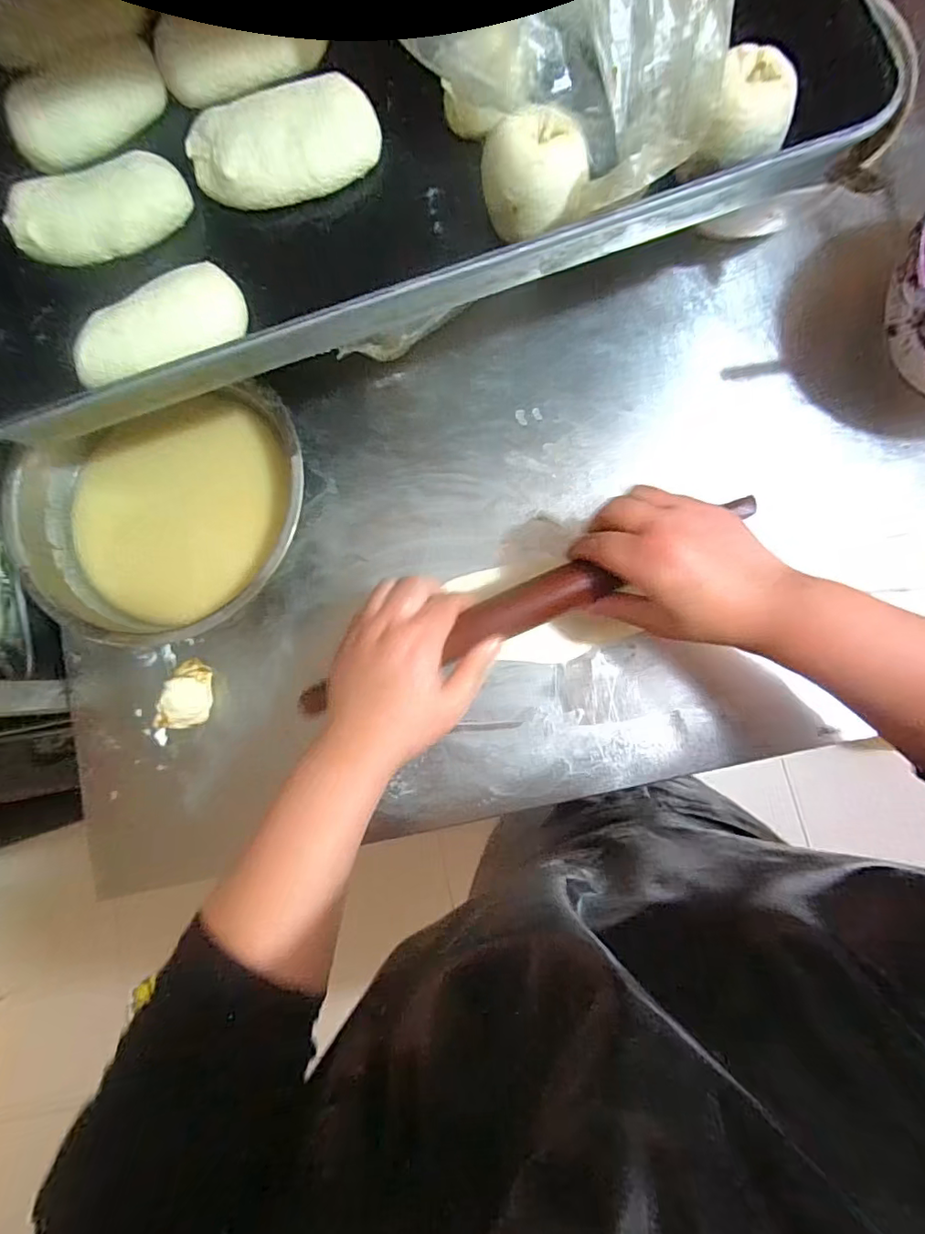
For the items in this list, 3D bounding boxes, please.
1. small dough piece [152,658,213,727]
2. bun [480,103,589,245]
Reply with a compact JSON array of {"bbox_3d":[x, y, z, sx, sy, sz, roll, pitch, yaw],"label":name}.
[{"bbox_3d":[-0.222,0.063,0.431,0.031,0.026,0.054,9,84,5],"label":"small dough piece"},{"bbox_3d":[0.044,-0.267,0.325,0.061,0.037,0.057,0,83,4],"label":"bun"}]

